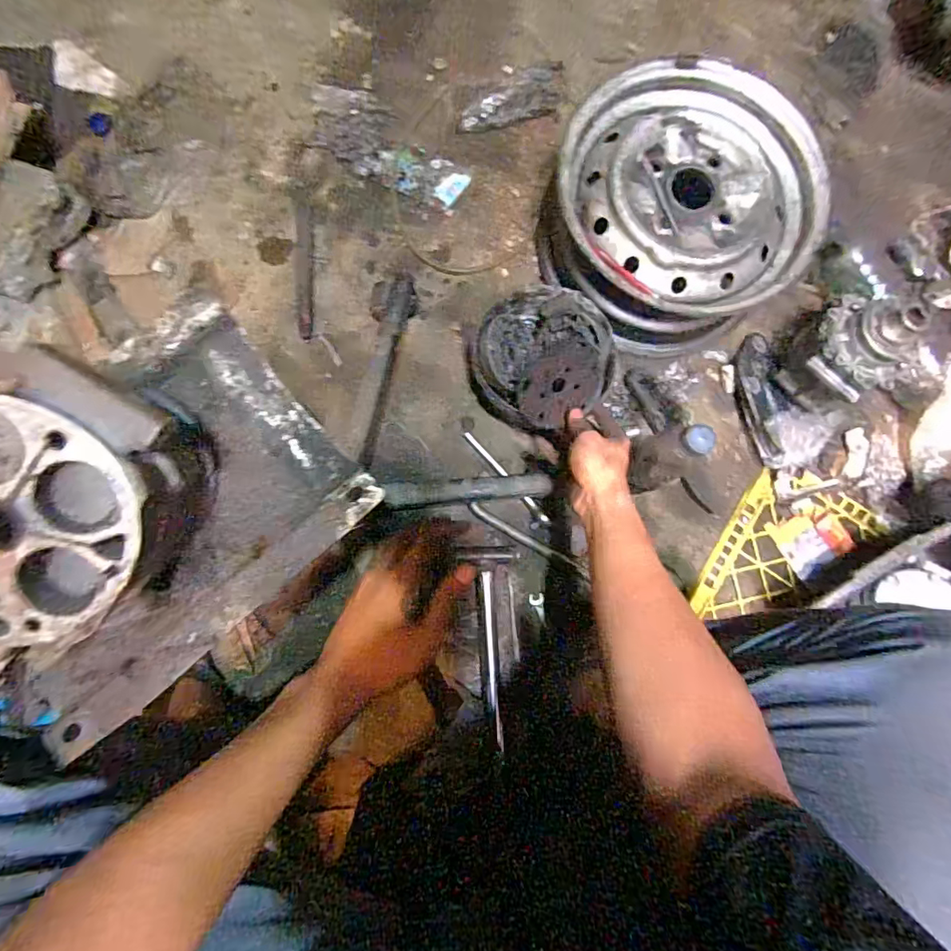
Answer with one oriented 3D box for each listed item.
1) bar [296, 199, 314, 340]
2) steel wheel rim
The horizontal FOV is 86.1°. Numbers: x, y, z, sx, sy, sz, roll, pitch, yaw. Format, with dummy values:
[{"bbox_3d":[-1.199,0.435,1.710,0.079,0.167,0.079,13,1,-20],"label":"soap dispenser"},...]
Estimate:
[{"bbox_3d":[-0.252,-0.306,0.751,0.024,0.013,0.213,-3,82,-4],"label":"bar"},{"bbox_3d":[0.278,-0.364,0.723,0.350,0.140,0.354,15,83,-2],"label":"steel wheel rim"}]

